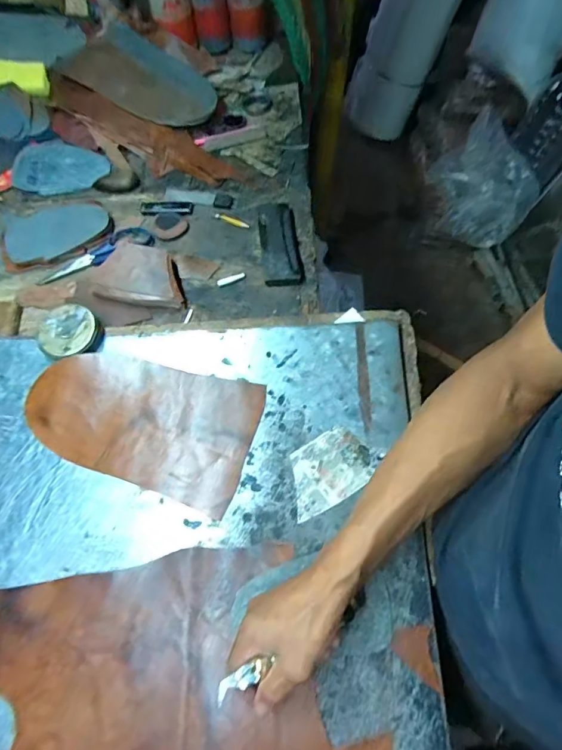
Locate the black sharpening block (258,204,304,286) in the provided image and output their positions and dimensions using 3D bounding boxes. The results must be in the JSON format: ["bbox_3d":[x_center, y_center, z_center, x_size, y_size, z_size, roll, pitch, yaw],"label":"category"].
[{"bbox_3d":[-0.002,-0.199,0.632,0.054,0.016,0.152,-5,66,-3],"label":"black sharpening block"}]

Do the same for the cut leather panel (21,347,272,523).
[{"bbox_3d":[-0.168,0.049,0.514,0.274,0.009,0.152,18,71,9],"label":"cut leather panel"}]

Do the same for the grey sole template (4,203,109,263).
[{"bbox_3d":[-0.346,-0.227,0.650,0.150,0.008,0.098,-24,69,-8],"label":"grey sole template"}]

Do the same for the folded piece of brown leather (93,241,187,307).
[{"bbox_3d":[-0.199,-0.143,0.599,0.122,0.033,0.081,4,66,1],"label":"folded piece of brown leather"}]

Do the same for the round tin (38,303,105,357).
[{"bbox_3d":[-0.272,-0.053,0.548,0.075,0.024,0.070,0,66,-1],"label":"round tin"}]

